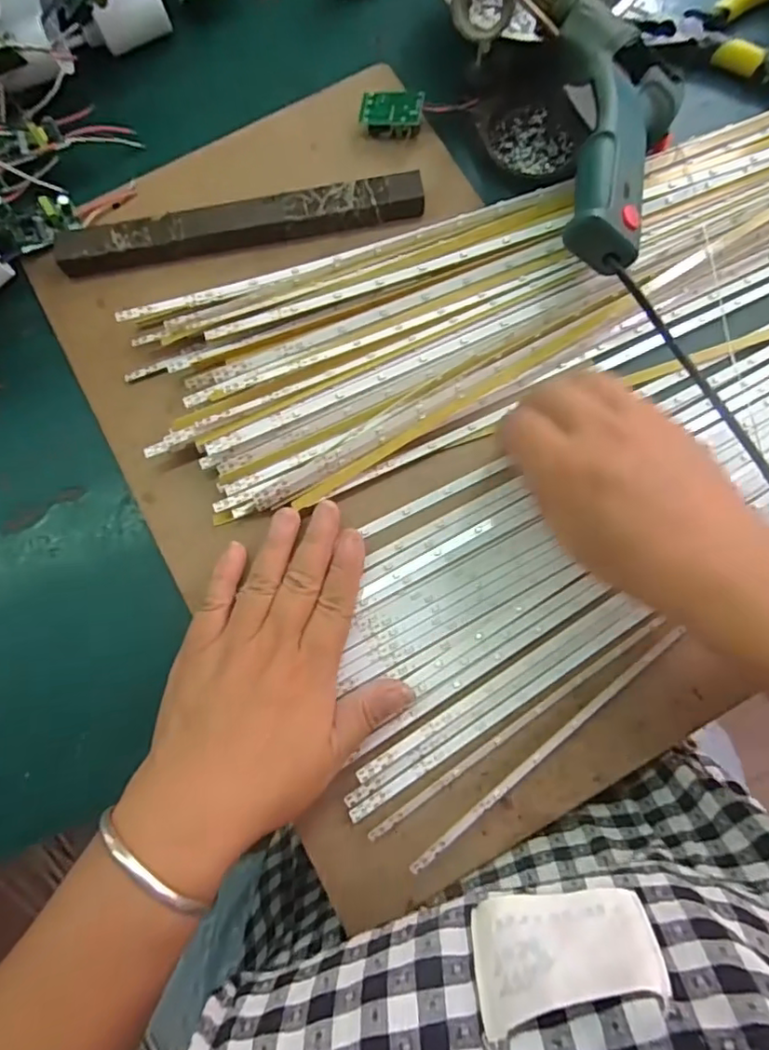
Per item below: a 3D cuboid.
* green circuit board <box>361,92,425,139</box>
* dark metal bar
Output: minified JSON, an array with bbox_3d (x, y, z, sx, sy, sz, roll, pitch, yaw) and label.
[{"bbox_3d":[0.005,-0.254,0.354,0.037,0.013,0.020,9,78,2],"label":"green circuit board"},{"bbox_3d":[-0.083,-0.178,0.341,0.212,0.017,0.022,-10,78,-2],"label":"dark metal bar"}]

